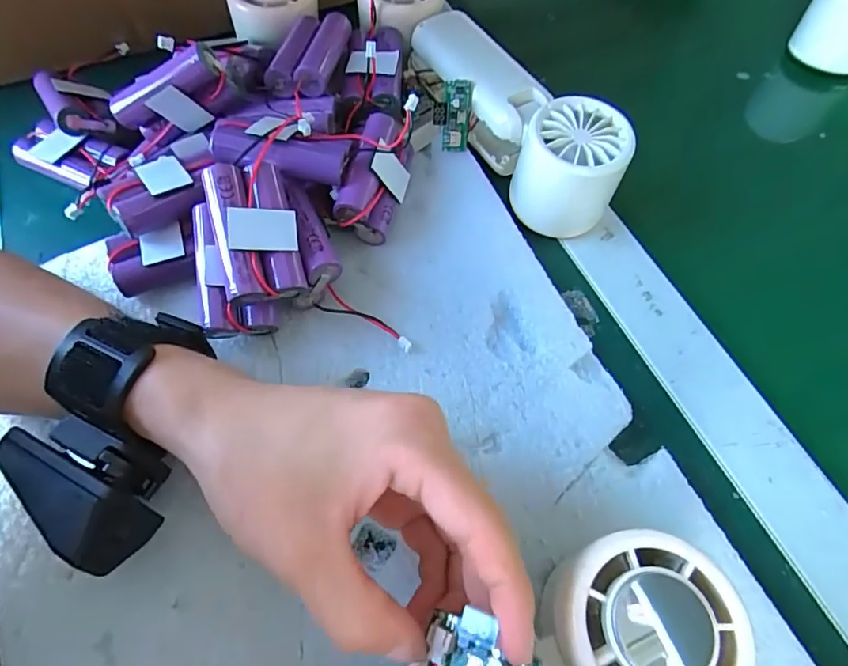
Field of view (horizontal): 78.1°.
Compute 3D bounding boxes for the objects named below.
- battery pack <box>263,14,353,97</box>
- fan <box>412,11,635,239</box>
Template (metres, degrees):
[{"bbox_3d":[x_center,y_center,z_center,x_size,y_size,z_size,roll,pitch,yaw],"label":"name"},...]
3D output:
[{"bbox_3d":[-0.067,-0.166,0.306,0.033,0.017,0.070,10,63,5],"label":"battery pack"},{"bbox_3d":[0.047,-0.131,0.310,0.053,0.050,0.167,-33,67,-16],"label":"fan"}]

